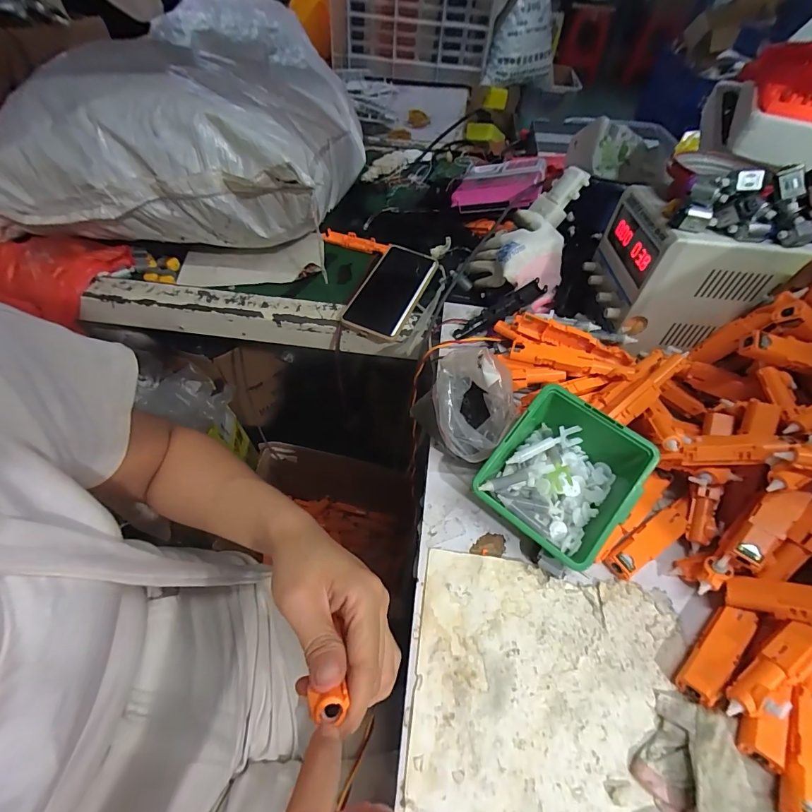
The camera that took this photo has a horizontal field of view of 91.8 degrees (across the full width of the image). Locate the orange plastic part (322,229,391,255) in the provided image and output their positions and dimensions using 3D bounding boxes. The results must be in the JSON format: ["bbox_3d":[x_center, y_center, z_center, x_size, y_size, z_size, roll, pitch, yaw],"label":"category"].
[{"bbox_3d":[-0.079,-0.264,0.635,0.114,0.017,0.021,20,55,11],"label":"orange plastic part"}]

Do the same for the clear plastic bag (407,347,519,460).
[{"bbox_3d":[0.058,0.000,0.371,0.087,0.066,0.081,32,58,19],"label":"clear plastic bag"}]

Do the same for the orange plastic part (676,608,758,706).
[{"bbox_3d":[0.236,0.188,0.304,0.079,0.023,0.025,-36,63,-25],"label":"orange plastic part"}]

